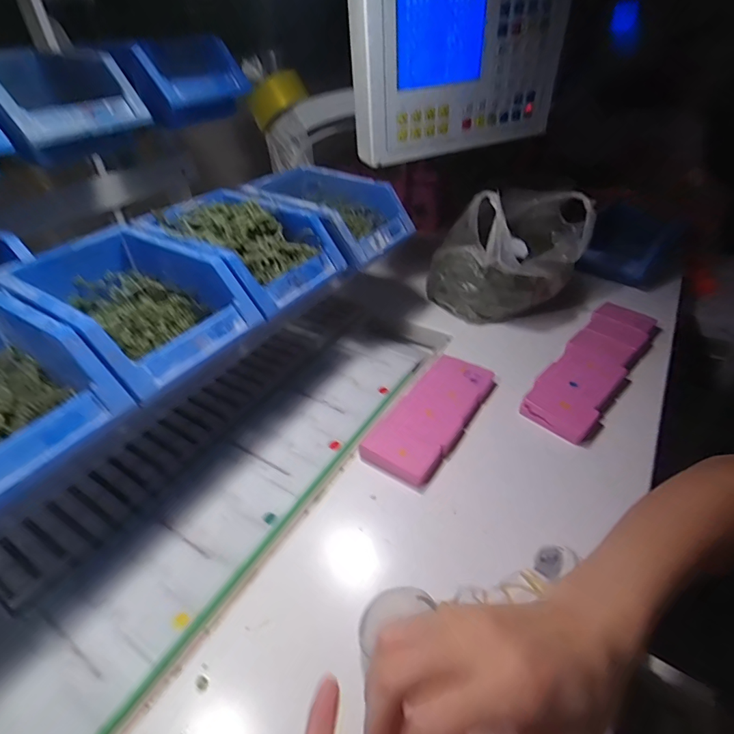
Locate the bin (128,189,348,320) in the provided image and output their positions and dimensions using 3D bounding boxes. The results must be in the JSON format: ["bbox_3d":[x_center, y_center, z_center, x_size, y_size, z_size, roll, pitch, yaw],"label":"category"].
[{"bbox_3d":[-0.127,-0.126,0.438,0.172,0.076,0.130,20,46,25],"label":"bin"}]

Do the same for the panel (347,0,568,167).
[{"bbox_3d":[0.107,-0.352,0.482,0.247,0.182,0.061,-17,42,-15],"label":"panel"}]

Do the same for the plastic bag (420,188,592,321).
[{"bbox_3d":[0.209,-0.185,0.611,0.186,0.151,0.236,15,42,24],"label":"plastic bag"}]

